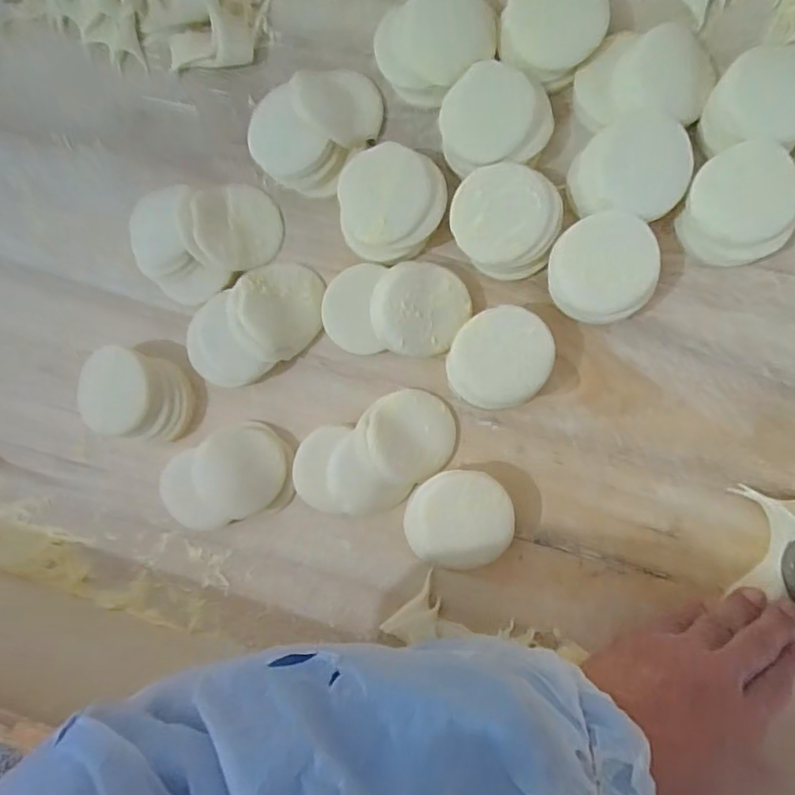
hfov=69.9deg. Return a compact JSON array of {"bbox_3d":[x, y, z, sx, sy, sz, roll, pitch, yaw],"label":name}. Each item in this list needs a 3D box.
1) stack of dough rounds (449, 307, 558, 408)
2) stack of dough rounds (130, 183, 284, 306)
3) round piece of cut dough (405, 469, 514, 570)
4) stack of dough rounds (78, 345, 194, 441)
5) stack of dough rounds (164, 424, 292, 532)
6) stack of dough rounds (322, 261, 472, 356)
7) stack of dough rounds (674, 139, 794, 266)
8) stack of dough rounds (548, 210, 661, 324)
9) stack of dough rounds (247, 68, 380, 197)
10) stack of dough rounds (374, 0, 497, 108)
[{"bbox_3d":[0.064,-0.024,0.362,0.064,0.032,0.059,-40,87,6],"label":"stack of dough rounds"},{"bbox_3d":[-0.130,-0.110,0.382,0.094,0.029,0.071,-36,87,6],"label":"stack of dough rounds"},{"bbox_3d":[0.039,0.077,0.368,0.067,0.032,0.061,0,91,6],"label":"round piece of cut dough"},{"bbox_3d":[-0.177,-0.002,0.385,0.068,0.034,0.056,9,92,6],"label":"stack of dough rounds"},{"bbox_3d":[-0.116,0.054,0.381,0.091,0.020,0.061,-17,89,7],"label":"stack of dough rounds"},{"bbox_3d":[-0.001,-0.057,0.369,0.092,0.030,0.057,3,92,6],"label":"stack of dough rounds"},{"bbox_3d":[0.206,-0.115,0.347,0.061,0.028,0.066,-6,90,7],"label":"stack of dough rounds"},{"bbox_3d":[0.126,-0.078,0.352,0.060,0.034,0.063,-13,90,7],"label":"stack of dough rounds"},{"bbox_3d":[-0.053,-0.175,0.363,0.063,0.030,0.083,33,94,5],"label":"stack of dough rounds"},{"bbox_3d":[0.023,-0.224,0.360,0.067,0.021,0.057,-36,87,6],"label":"stack of dough rounds"}]

